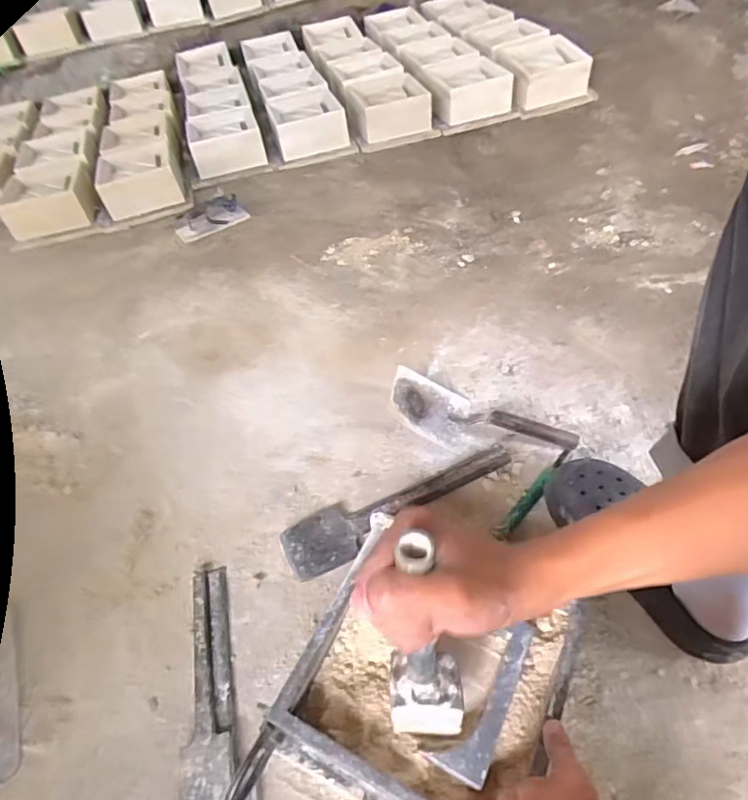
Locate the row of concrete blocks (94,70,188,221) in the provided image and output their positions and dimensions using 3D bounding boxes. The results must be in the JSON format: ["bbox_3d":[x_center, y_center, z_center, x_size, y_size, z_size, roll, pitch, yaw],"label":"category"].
[{"bbox_3d":[-0.691,-0.791,1.597,0.208,0.094,0.718,-14,49,-7],"label":"row of concrete blocks"}]

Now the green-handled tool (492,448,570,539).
[{"bbox_3d":[0.224,0.125,0.743,0.020,0.023,0.177,30,56,32],"label":"green-handled tool"}]

